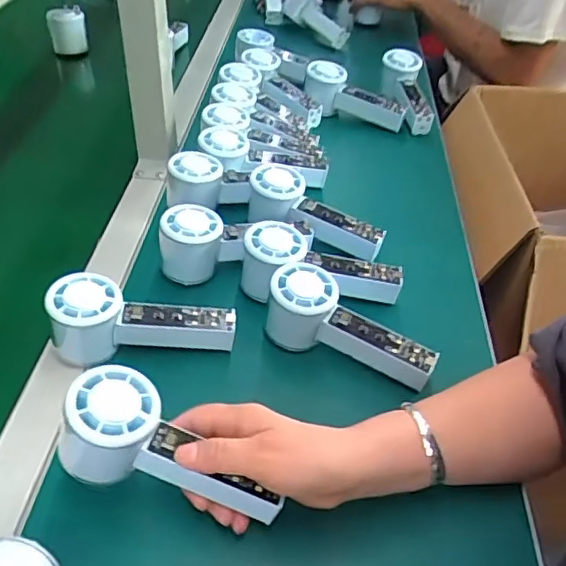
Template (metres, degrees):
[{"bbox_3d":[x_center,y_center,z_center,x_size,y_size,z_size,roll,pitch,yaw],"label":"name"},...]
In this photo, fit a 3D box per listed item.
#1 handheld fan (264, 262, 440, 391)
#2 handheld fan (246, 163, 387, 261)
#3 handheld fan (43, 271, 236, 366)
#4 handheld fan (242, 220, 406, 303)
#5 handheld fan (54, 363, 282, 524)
[{"bbox_3d":[0.056,0.042,0.512,0.154,0.059,0.056,28,46,4],"label":"handheld fan"},{"bbox_3d":[0.034,-0.073,0.627,0.158,0.050,0.061,28,46,4],"label":"handheld fan"},{"bbox_3d":[-0.121,0.037,0.500,0.155,0.062,0.053,8,41,-14],"label":"handheld fan"},{"bbox_3d":[0.034,-0.008,0.561,0.155,0.059,0.066,13,41,-12],"label":"handheld fan"},{"bbox_3d":[-0.077,0.113,0.386,0.148,0.054,0.057,32,44,-9],"label":"handheld fan"}]

